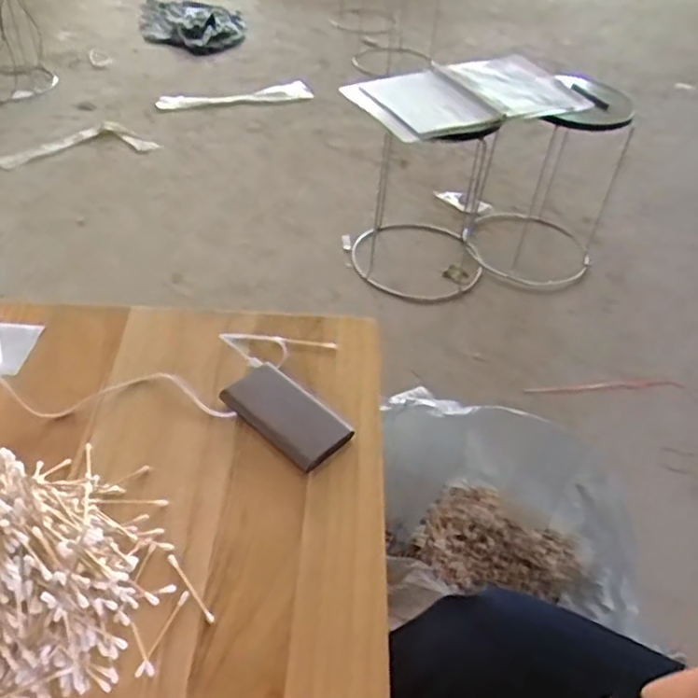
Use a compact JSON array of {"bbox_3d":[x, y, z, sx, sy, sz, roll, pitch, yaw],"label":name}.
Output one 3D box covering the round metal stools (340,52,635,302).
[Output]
[{"bbox_3d":[0.368,-0.464,1.748,0.728,0.500,0.489,-16,46,-20],"label":"round metal stools"}]

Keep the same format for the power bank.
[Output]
[{"bbox_3d":[-0.061,0.065,0.667,0.128,0.014,0.071,34,50,29],"label":"power bank"}]

